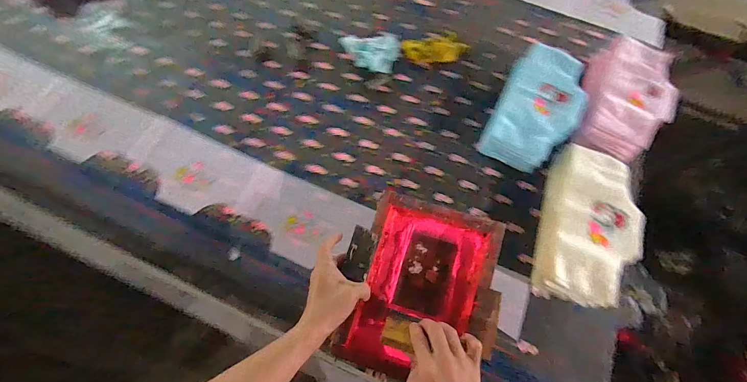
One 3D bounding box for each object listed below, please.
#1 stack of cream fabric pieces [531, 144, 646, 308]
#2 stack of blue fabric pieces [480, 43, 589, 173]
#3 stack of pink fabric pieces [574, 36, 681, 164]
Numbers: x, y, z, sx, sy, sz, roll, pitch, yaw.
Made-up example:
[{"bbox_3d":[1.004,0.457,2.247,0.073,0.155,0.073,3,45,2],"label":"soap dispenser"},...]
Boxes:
[{"bbox_3d":[0.405,0.067,0.603,0.147,0.084,0.289,20,69,5],"label":"stack of cream fabric pieces"},{"bbox_3d":[0.356,-0.184,0.671,0.164,0.067,0.295,29,72,9],"label":"stack of blue fabric pieces"},{"bbox_3d":[0.559,-0.208,0.699,0.159,0.065,0.297,25,70,7],"label":"stack of pink fabric pieces"}]

